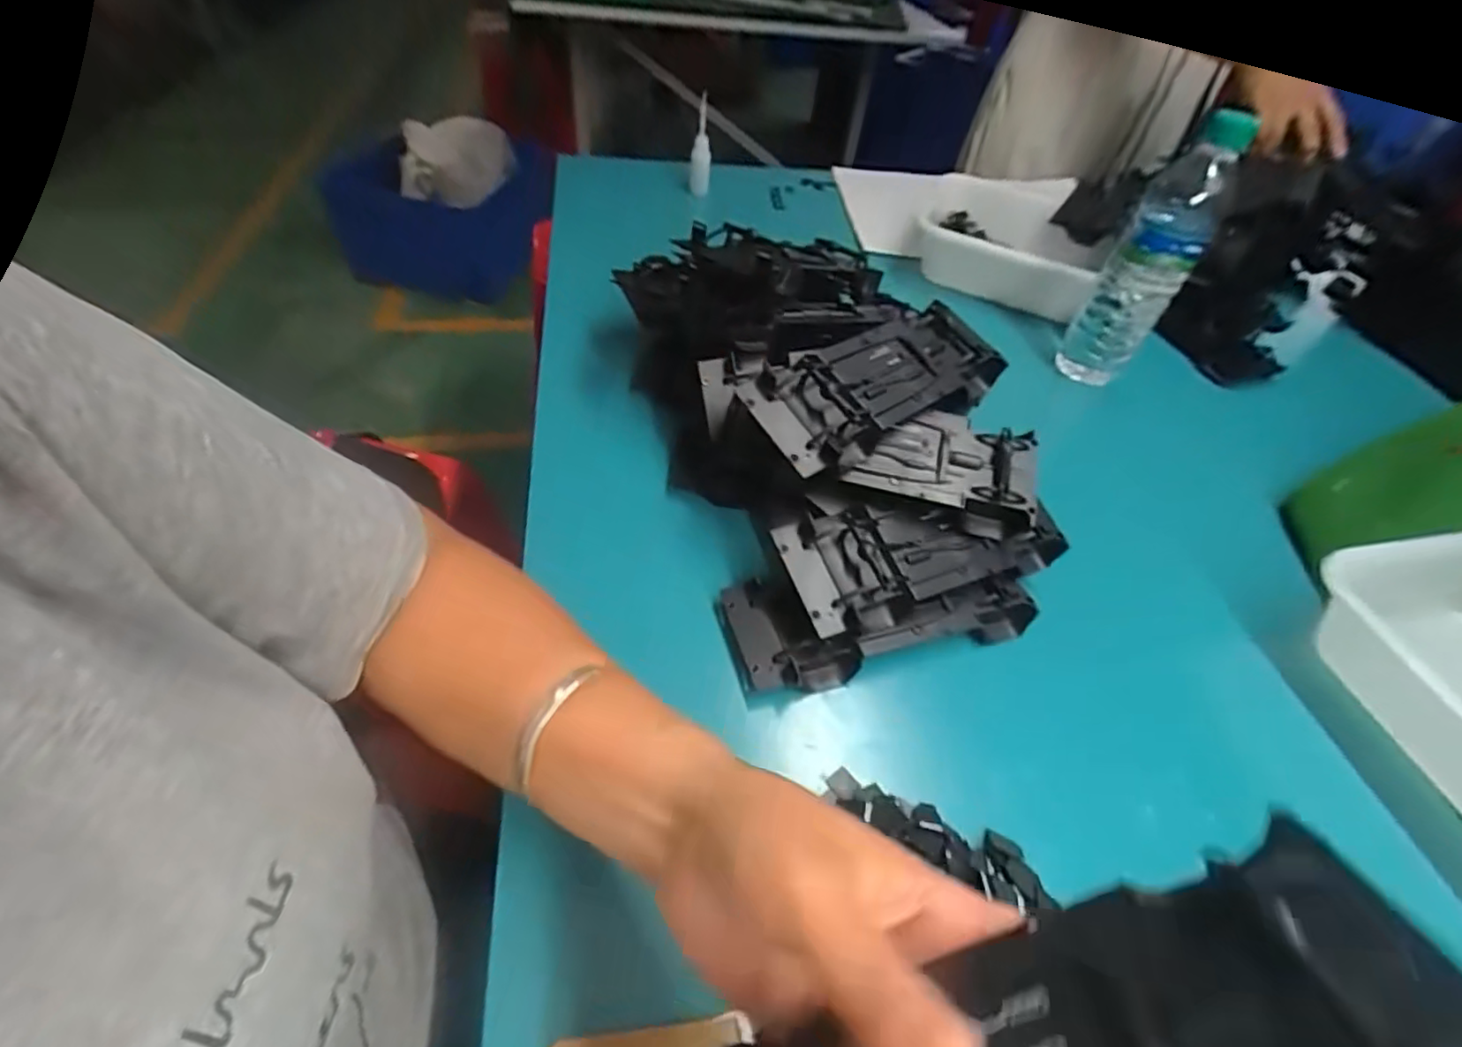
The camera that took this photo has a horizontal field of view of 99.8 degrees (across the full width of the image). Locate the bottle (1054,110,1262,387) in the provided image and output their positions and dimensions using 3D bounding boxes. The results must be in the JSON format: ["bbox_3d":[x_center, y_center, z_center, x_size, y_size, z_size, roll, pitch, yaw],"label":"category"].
[{"bbox_3d":[0.376,-0.230,0.560,0.064,0.223,0.060,29,52,18],"label":"bottle"}]

